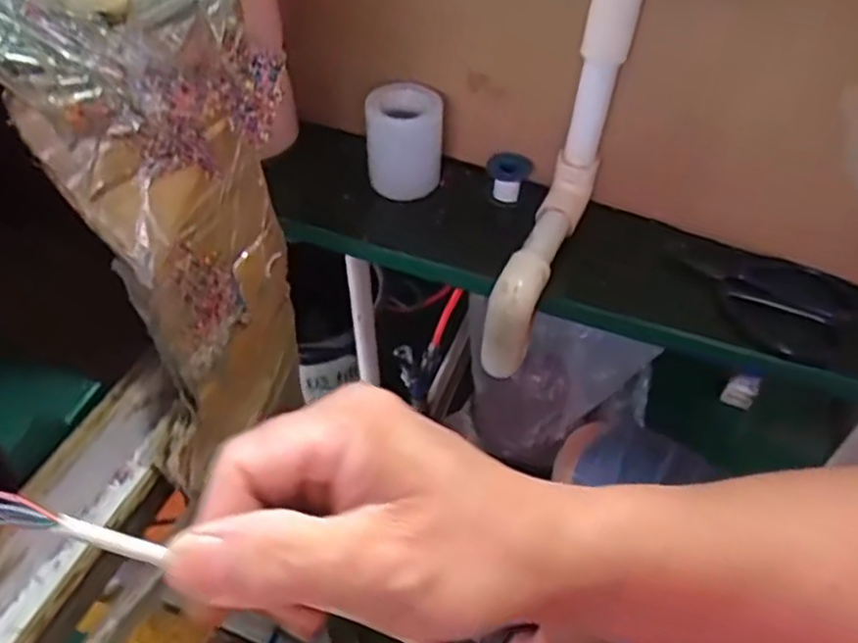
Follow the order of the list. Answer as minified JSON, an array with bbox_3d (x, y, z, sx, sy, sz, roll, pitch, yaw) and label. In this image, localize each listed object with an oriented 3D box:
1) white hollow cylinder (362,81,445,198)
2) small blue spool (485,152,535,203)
[{"bbox_3d":[-0.016,-0.126,0.506,0.051,0.065,0.047,3,49,2],"label":"white hollow cylinder"},{"bbox_3d":[0.055,-0.102,0.507,0.028,0.028,0.030,12,50,10],"label":"small blue spool"}]

